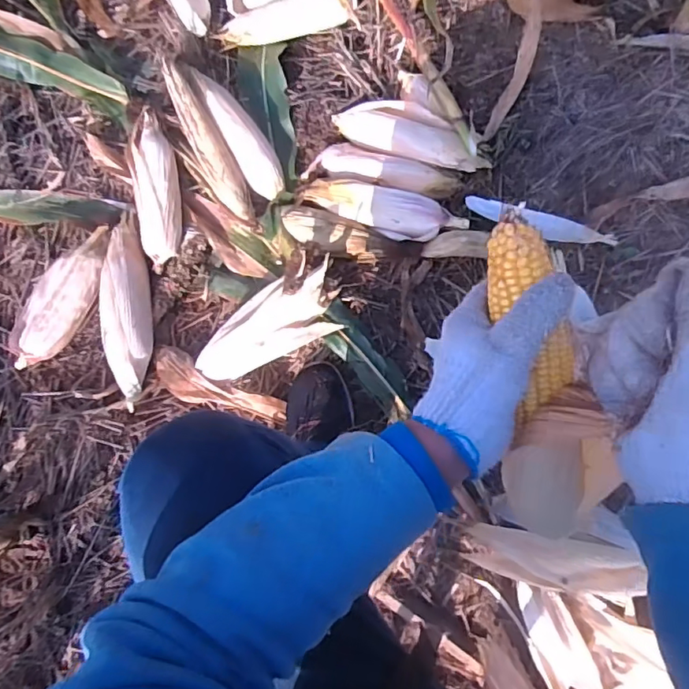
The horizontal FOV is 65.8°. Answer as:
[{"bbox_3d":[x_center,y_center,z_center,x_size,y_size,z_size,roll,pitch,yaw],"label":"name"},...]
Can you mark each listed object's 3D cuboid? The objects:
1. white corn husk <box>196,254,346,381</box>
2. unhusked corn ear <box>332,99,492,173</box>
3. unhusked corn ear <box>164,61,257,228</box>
[{"bbox_3d":[-0.117,-0.028,0.807,0.241,0.049,0.108,-29,80,12],"label":"white corn husk"},{"bbox_3d":[0.103,-0.327,0.848,0.246,0.060,0.086,29,85,9],"label":"unhusked corn ear"},{"bbox_3d":[-0.218,-0.316,0.840,0.061,0.056,0.272,-27,80,0],"label":"unhusked corn ear"}]

